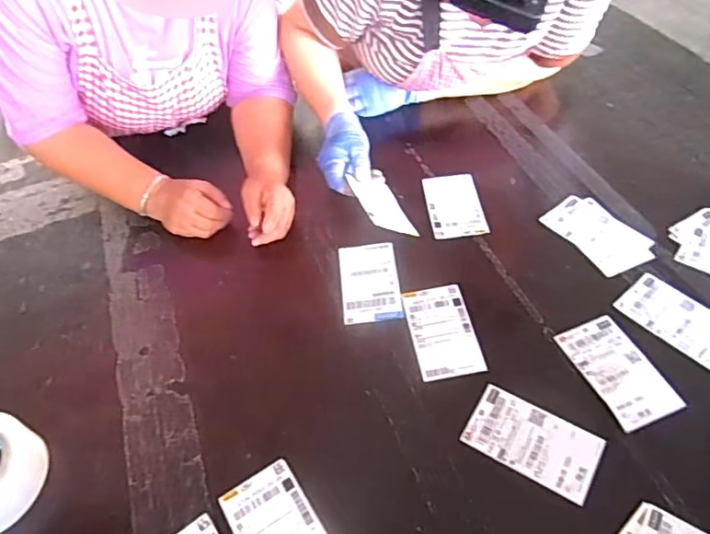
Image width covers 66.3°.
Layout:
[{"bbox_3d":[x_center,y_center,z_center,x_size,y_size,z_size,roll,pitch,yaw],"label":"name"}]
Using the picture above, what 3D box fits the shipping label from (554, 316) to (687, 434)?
[{"bbox_3d":[0.326,0.128,0.678,0.087,0.005,0.141,-20,51,-7],"label":"shipping label"}]

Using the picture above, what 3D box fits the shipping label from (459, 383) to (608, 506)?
[{"bbox_3d":[0.204,0.199,0.624,0.142,0.004,0.084,25,56,23],"label":"shipping label"}]

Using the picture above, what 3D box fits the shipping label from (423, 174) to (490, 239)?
[{"bbox_3d":[0.162,-0.101,0.881,0.086,0.004,0.138,-6,53,1],"label":"shipping label"}]

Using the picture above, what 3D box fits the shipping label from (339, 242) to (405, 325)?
[{"bbox_3d":[0.022,0.020,0.785,0.082,0.004,0.137,-6,52,-1],"label":"shipping label"}]

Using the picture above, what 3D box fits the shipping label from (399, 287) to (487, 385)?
[{"bbox_3d":[0.116,0.084,0.725,0.081,0.006,0.137,-8,50,-3],"label":"shipping label"}]

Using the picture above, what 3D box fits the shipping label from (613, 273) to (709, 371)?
[{"bbox_3d":[0.432,0.071,0.722,0.087,0.005,0.146,-36,58,-20],"label":"shipping label"}]

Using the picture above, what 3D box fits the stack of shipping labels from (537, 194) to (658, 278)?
[{"bbox_3d":[0.375,-0.052,0.834,0.108,0.007,0.156,-26,53,-17],"label":"stack of shipping labels"}]

